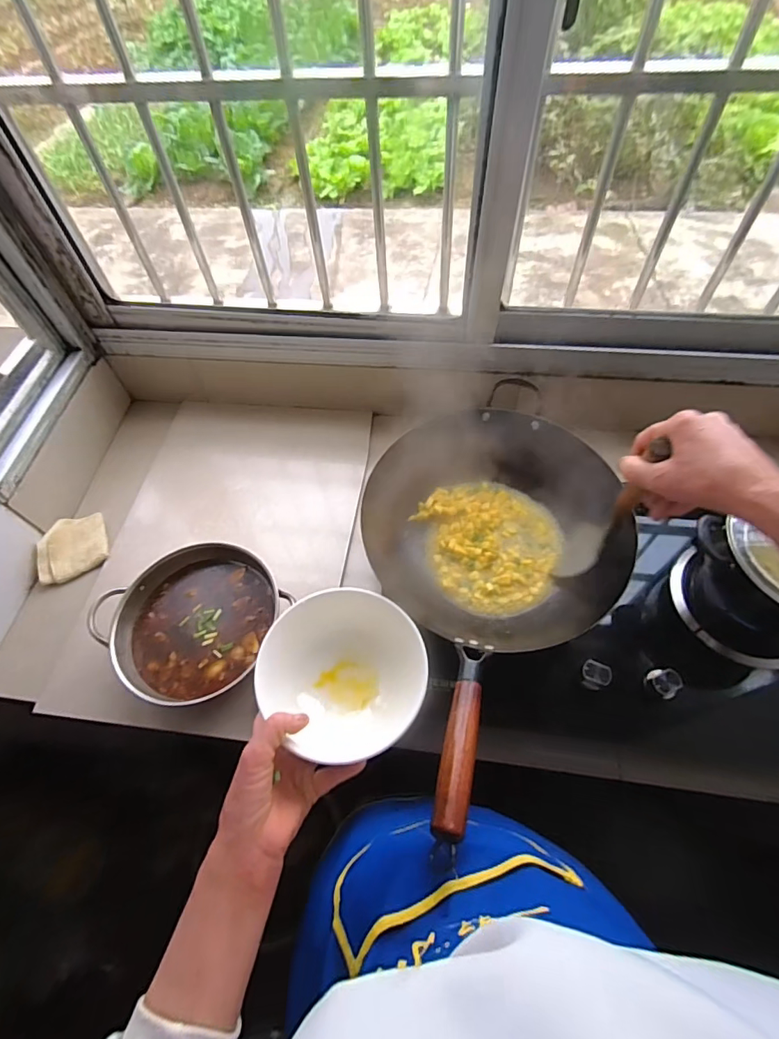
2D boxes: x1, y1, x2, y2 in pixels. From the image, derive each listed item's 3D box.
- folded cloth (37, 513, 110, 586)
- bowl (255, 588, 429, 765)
[{"bbox_3d":[-0.516,0.044,0.766,0.099,0.019,0.101,-17,69,-20],"label":"folded cloth"},{"bbox_3d":[-0.041,0.147,0.448,0.148,0.075,0.139,-1,59,2],"label":"bowl"}]

